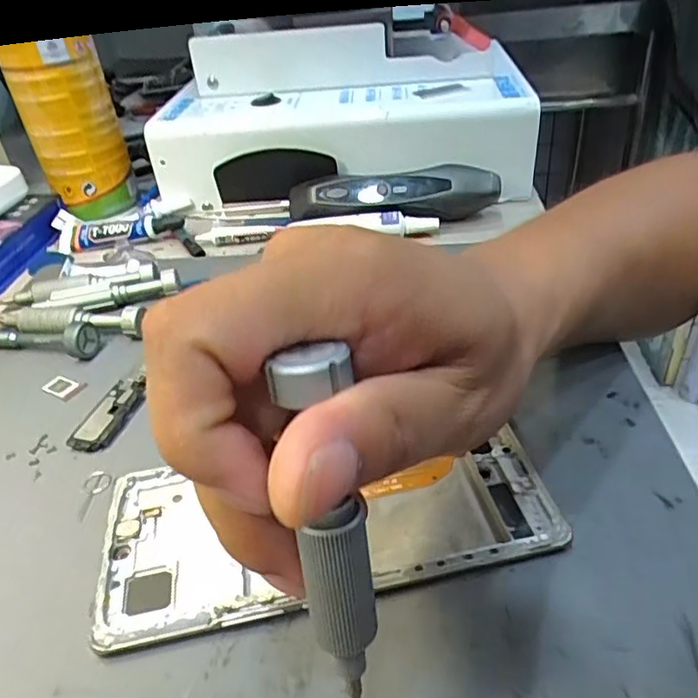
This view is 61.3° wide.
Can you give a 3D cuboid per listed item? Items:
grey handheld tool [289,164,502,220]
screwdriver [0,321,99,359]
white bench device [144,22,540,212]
[{"bbox_3d":[0.028,-0.104,0.398,0.141,0.029,0.037,3,38,12],"label":"grey handheld tool"},{"bbox_3d":[-0.189,-0.007,0.322,0.107,0.017,0.015,4,38,12],"label":"screwdriver"},{"bbox_3d":[0.000,-0.182,0.447,0.266,0.093,0.151,2,38,11],"label":"white bench device"}]

